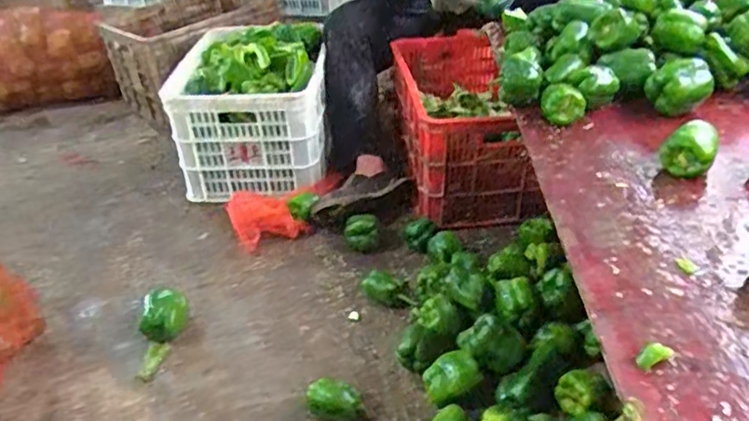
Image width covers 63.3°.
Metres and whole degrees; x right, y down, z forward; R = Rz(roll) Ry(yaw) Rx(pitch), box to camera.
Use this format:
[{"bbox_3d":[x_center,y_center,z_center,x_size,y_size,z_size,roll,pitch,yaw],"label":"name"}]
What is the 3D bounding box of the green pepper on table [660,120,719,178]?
[{"bbox_3d":[0.457,-0.092,0.881,0.071,0.063,0.070,15,38,23],"label":"green pepper on table"}]

